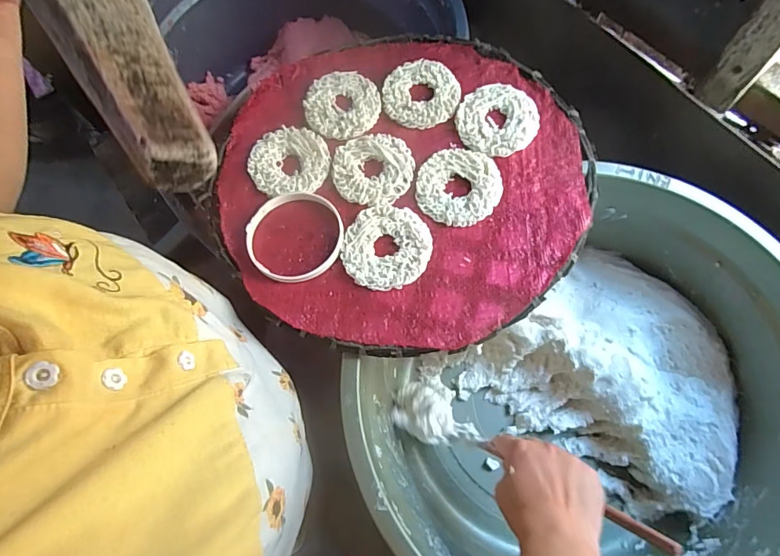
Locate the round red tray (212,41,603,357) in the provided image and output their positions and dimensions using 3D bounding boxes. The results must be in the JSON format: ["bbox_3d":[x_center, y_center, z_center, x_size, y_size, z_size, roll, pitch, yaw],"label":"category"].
[{"bbox_3d":[0.010,-0.098,0.429,0.338,0.025,0.338,-1,69,3],"label":"round red tray"}]

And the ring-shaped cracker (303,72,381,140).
[{"bbox_3d":[-0.050,-0.181,0.464,0.078,0.009,0.080,-8,68,1],"label":"ring-shaped cracker"}]

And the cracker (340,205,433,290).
[{"bbox_3d":[-0.003,-0.029,0.402,0.077,0.006,0.079,-1,69,3],"label":"cracker"}]

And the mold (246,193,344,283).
[{"bbox_3d":[-0.087,-0.039,0.410,0.088,0.010,0.090,-1,69,3],"label":"mold"}]

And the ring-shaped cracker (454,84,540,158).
[{"bbox_3d":[0.107,-0.158,0.443,0.078,0.010,0.077,-1,69,3],"label":"ring-shaped cracker"}]

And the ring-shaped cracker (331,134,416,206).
[{"bbox_3d":[-0.017,-0.107,0.432,0.077,0.004,0.078,-1,69,3],"label":"ring-shaped cracker"}]

